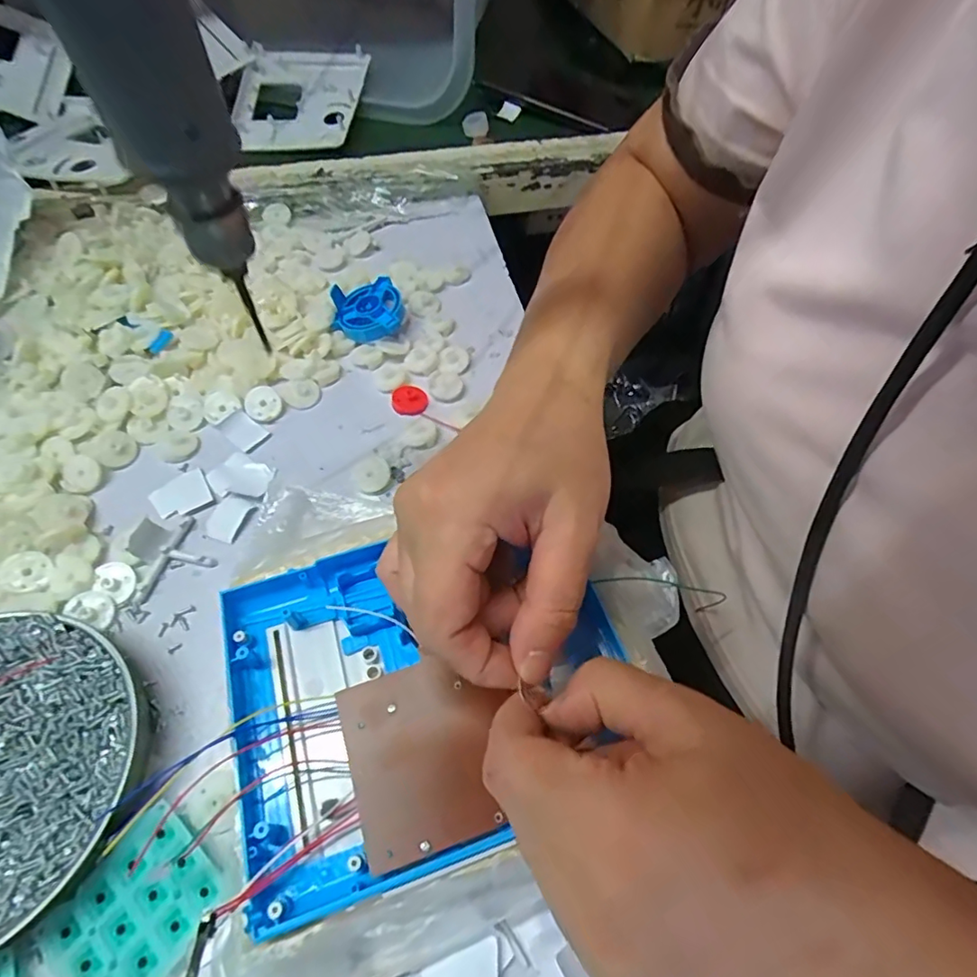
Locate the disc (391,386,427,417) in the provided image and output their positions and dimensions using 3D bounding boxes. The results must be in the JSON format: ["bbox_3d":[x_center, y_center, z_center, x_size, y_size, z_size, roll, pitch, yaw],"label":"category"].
[{"bbox_3d":[-0.053,-0.059,0.366,0.023,0.007,0.021,1,57,-1],"label":"disc"}]

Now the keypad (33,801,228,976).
[{"bbox_3d":[-0.138,0.165,0.214,0.048,0.007,0.059,35,62,19],"label":"keypad"}]

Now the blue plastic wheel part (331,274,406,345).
[{"bbox_3d":[-0.087,-0.128,0.397,0.048,0.021,0.049,1,57,-1],"label":"blue plastic wheel part"}]

